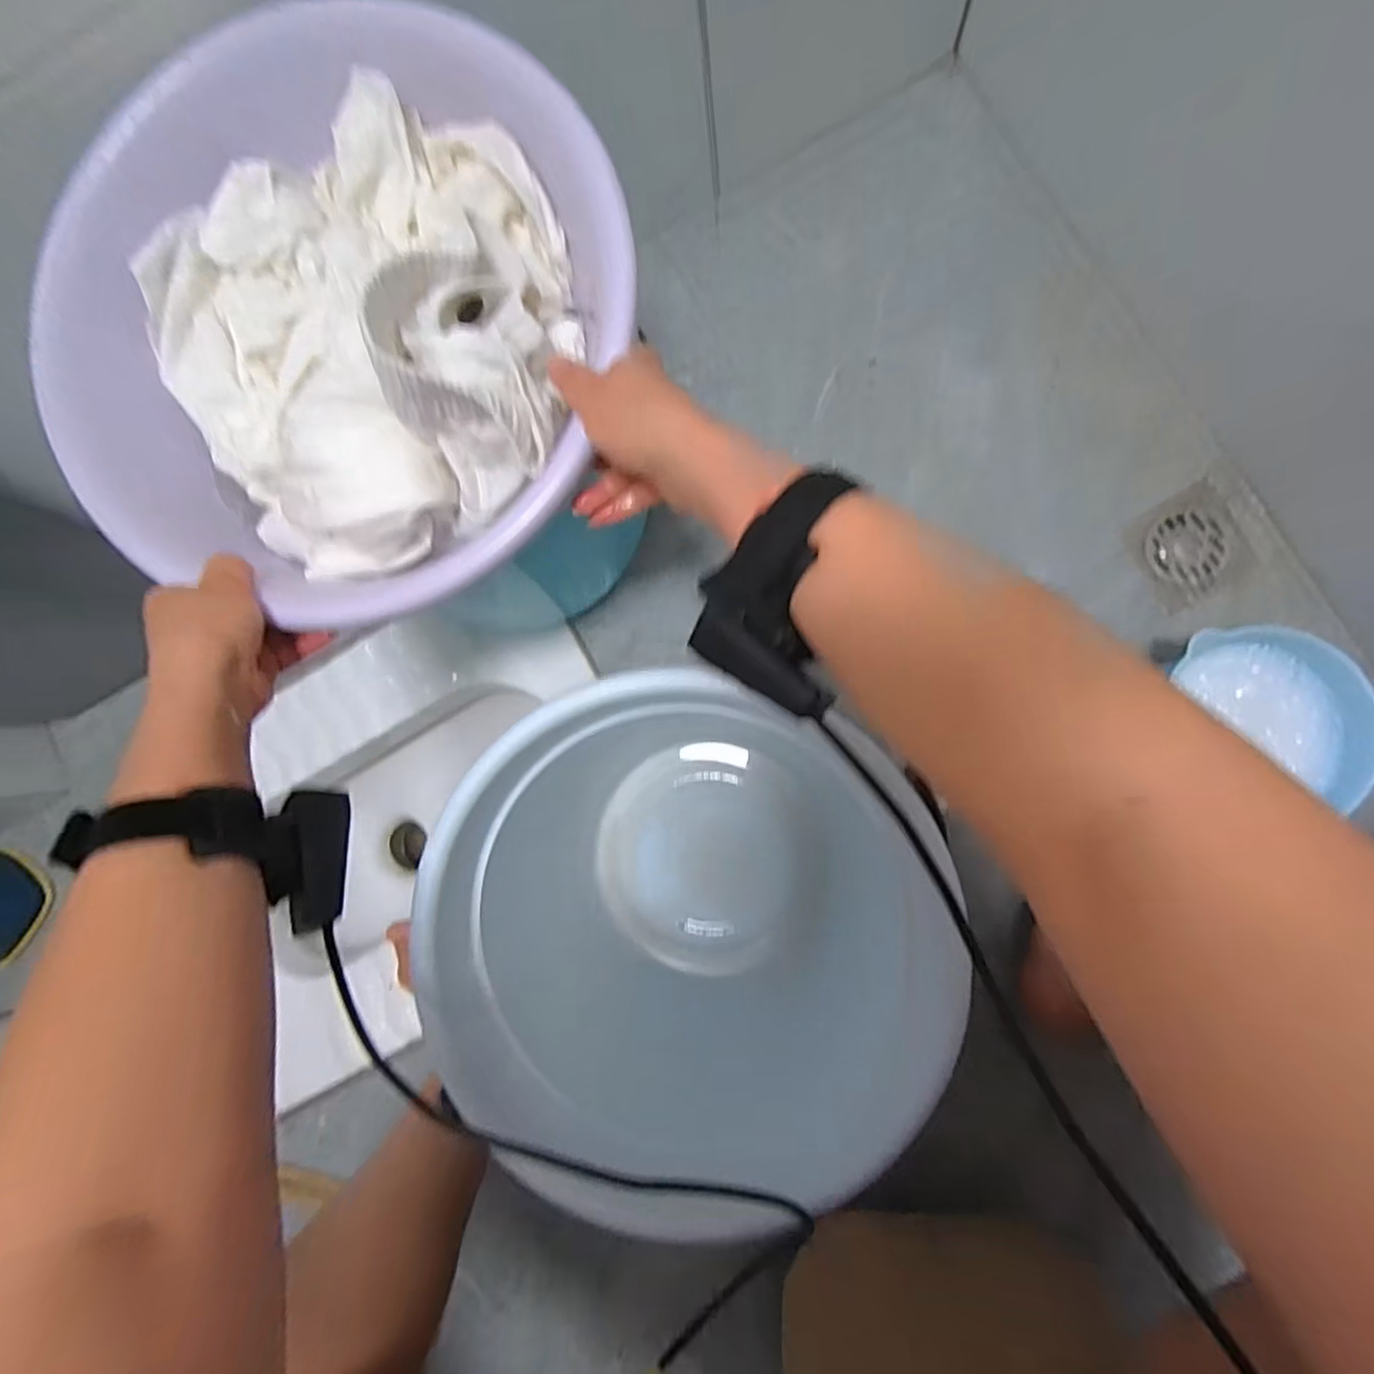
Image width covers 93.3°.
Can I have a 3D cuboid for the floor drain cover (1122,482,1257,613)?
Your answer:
[{"bbox_3d":[0.480,-0.133,0.625,0.094,0.014,0.097,-29,82,4],"label":"floor drain cover"}]

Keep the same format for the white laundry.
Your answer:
[{"bbox_3d":[-0.201,-0.216,0.388,0.257,0.095,0.261,-1,85,8],"label":"white laundry"}]

